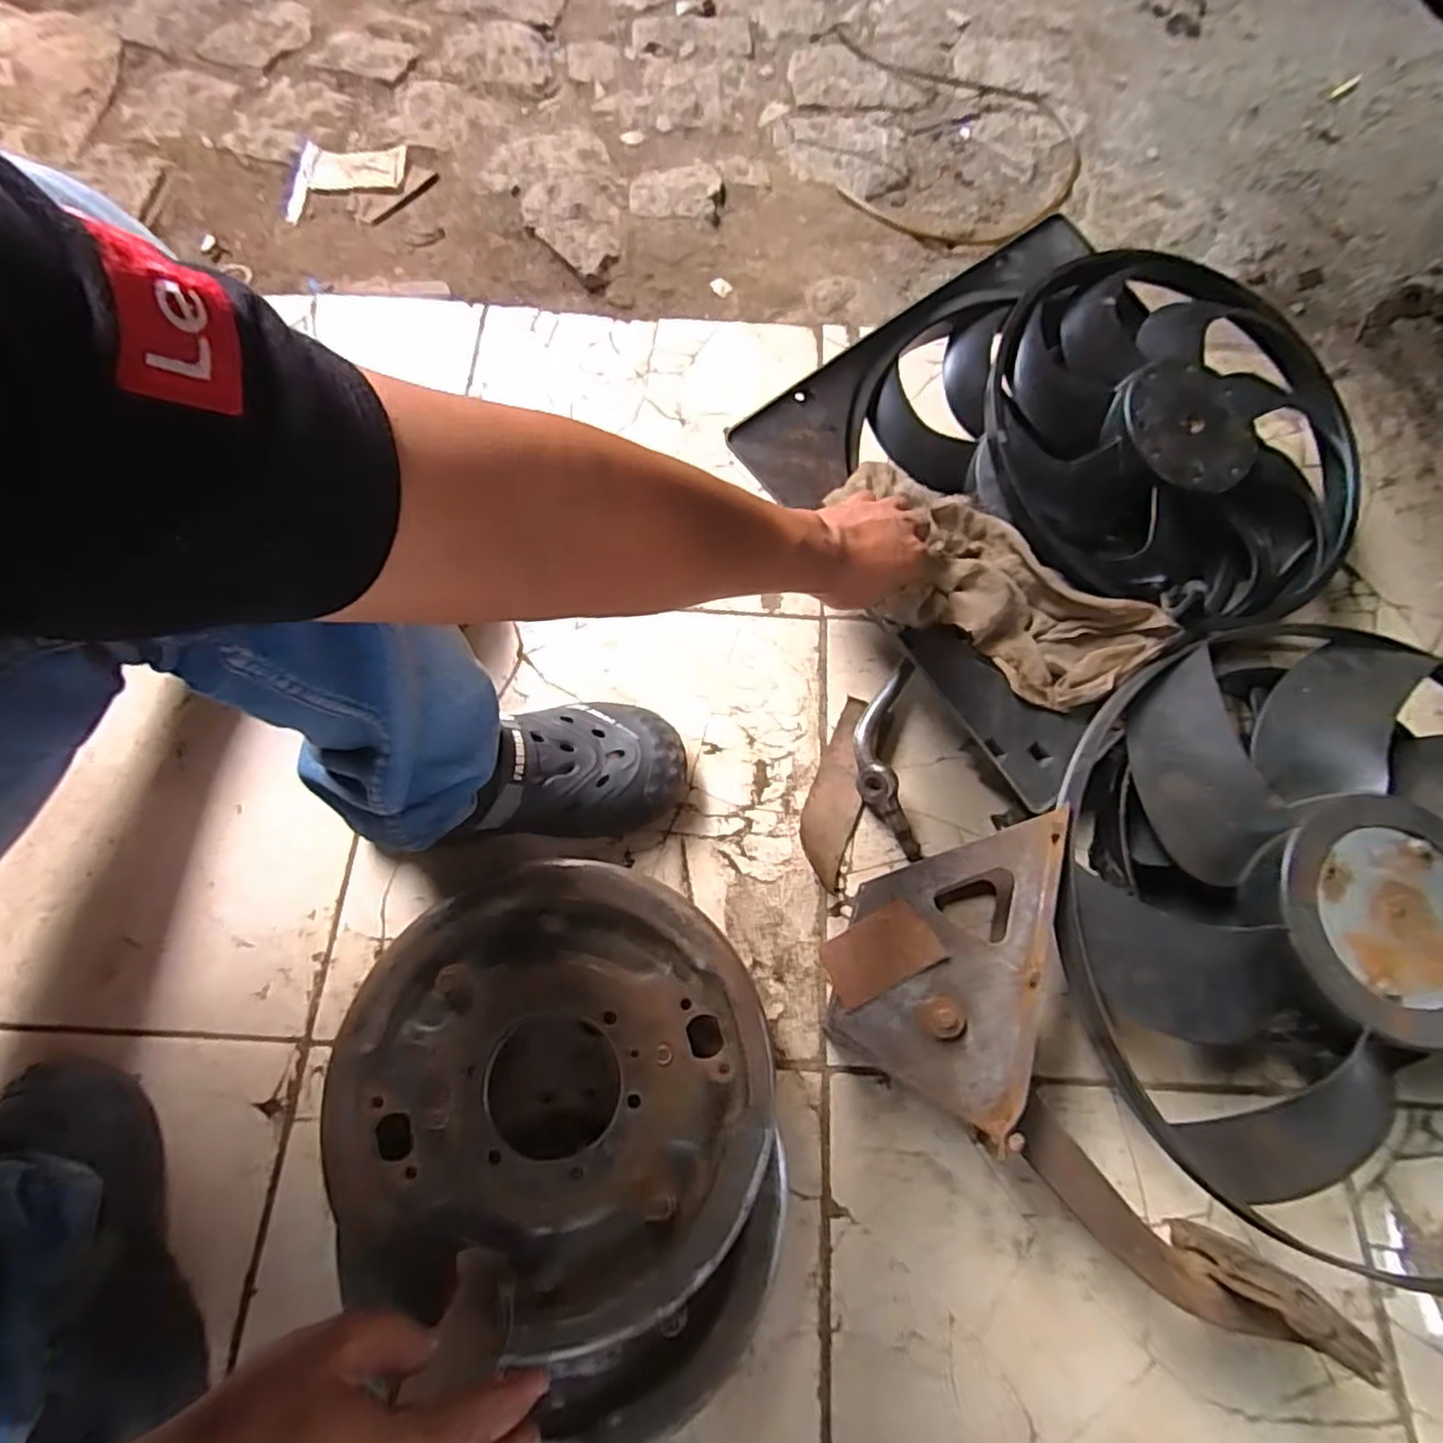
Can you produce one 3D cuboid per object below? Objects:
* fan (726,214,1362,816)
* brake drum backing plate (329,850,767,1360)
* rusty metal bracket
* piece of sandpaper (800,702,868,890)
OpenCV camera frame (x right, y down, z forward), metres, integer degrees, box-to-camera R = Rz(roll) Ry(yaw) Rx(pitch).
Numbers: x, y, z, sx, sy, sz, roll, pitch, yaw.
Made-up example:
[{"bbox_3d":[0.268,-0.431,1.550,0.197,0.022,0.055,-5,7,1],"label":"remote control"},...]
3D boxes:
[{"bbox_3d":[0.342,-0.246,0.636,0.527,0.108,0.413,-38,74,-11],"label":"fan"},{"bbox_3d":[-0.116,0.251,0.458,0.290,0.034,0.281,-1,71,2],"label":"brake drum backing plate"},{"bbox_3d":[0.163,0.167,0.504,0.145,0.045,0.220,15,72,7],"label":"rusty metal bracket"},{"bbox_3d":[0.106,0.061,0.611,0.048,0.014,0.167,18,72,8],"label":"piece of sandpaper"}]

